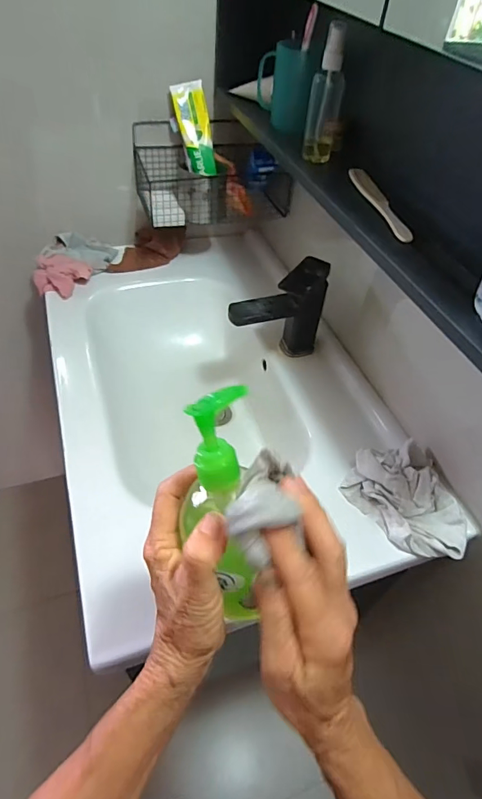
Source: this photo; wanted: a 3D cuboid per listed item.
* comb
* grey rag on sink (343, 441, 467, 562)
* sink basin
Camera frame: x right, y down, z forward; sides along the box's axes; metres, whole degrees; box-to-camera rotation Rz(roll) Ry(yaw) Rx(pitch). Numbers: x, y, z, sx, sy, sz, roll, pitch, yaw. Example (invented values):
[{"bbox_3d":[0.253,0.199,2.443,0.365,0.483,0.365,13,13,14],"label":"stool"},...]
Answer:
[{"bbox_3d":[0.165,-0.234,0.529,0.023,0.008,0.179,-4,49,-10],"label":"comb"},{"bbox_3d":[0.225,0.127,0.585,0.121,0.046,0.166,-26,56,-26],"label":"grey rag on sink"},{"bbox_3d":[-0.061,-0.017,0.790,0.469,0.160,0.755,-10,51,-15],"label":"sink basin"}]

